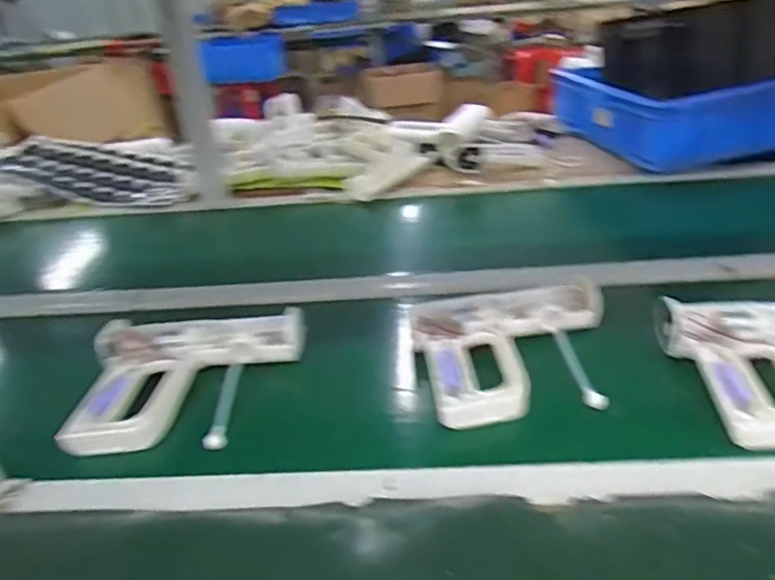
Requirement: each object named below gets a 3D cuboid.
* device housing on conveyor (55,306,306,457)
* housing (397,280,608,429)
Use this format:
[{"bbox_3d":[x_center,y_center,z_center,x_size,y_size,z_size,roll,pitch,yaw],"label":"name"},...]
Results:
[{"bbox_3d":[-0.204,0.089,0.632,0.218,0.056,0.190,-6,30,0],"label":"device housing on conveyor"},{"bbox_3d":[0.127,0.058,0.625,0.237,0.042,0.172,-10,30,-7],"label":"housing"}]

